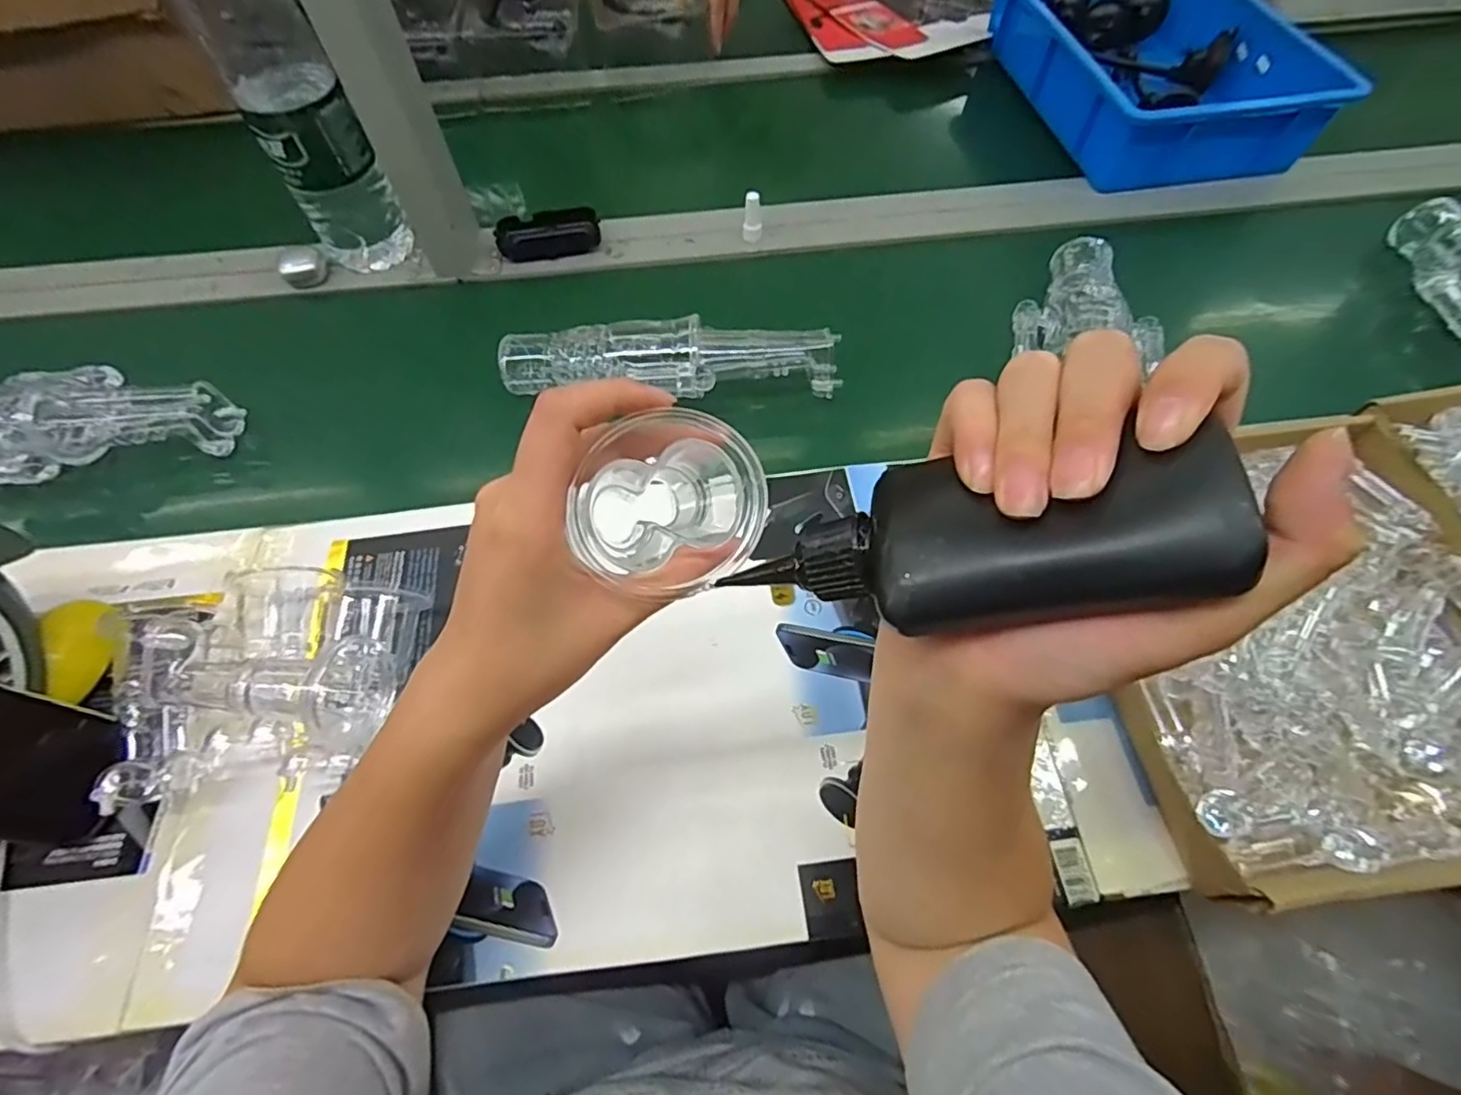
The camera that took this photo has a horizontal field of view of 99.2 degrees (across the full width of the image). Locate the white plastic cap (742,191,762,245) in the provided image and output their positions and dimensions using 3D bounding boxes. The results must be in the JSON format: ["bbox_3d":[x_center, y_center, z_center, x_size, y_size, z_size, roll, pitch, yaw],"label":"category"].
[{"bbox_3d":[0.024,-0.361,0.679,0.021,0.049,0.021,1,61,1],"label":"white plastic cap"}]

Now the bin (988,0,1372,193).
[{"bbox_3d":[0.530,-0.623,0.788,0.287,0.078,0.406,-9,62,-4],"label":"bin"}]

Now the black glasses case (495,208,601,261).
[{"bbox_3d":[-0.200,-0.349,0.695,0.108,0.028,0.050,-5,61,-2],"label":"black glasses case"}]

